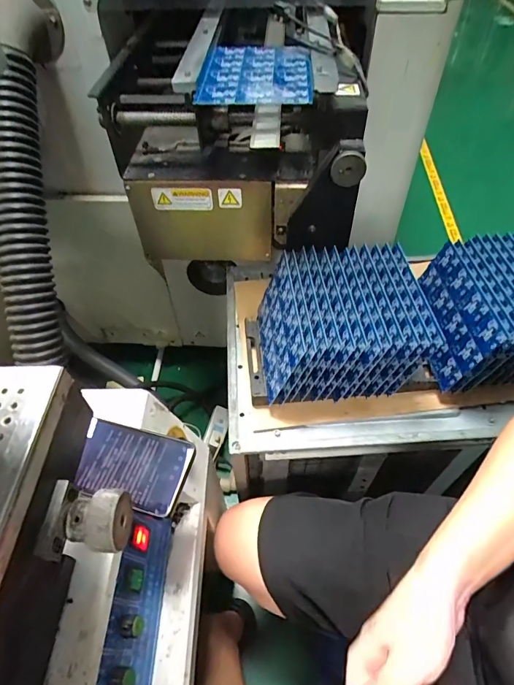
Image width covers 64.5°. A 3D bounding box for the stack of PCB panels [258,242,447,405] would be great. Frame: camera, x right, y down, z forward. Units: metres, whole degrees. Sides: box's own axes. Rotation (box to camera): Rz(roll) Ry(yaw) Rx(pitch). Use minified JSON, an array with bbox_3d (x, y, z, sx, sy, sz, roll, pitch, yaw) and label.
[{"bbox_3d":[0.116,-0.028,0.599,0.211,0.126,0.184,-4,50,-2],"label":"stack of PCB panels"}]

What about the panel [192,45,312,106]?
[{"bbox_3d":[0.002,-0.342,0.511,0.135,0.011,0.191,4,51,6],"label":"panel"}]

